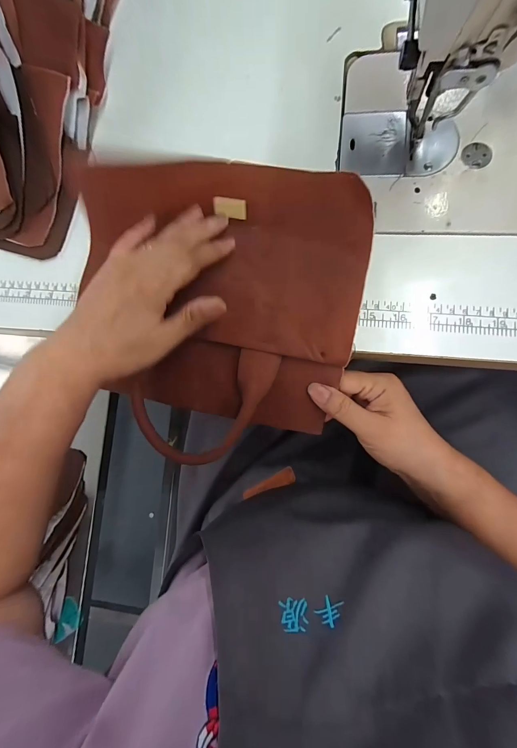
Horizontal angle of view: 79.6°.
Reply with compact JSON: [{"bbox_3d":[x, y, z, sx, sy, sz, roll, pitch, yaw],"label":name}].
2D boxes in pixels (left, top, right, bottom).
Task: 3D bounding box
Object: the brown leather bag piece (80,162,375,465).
[{"bbox_3d":[-0.042,-0.050,0.273,0.245,0.032,0.247,8,98,11],"label":"brown leather bag piece"}]

